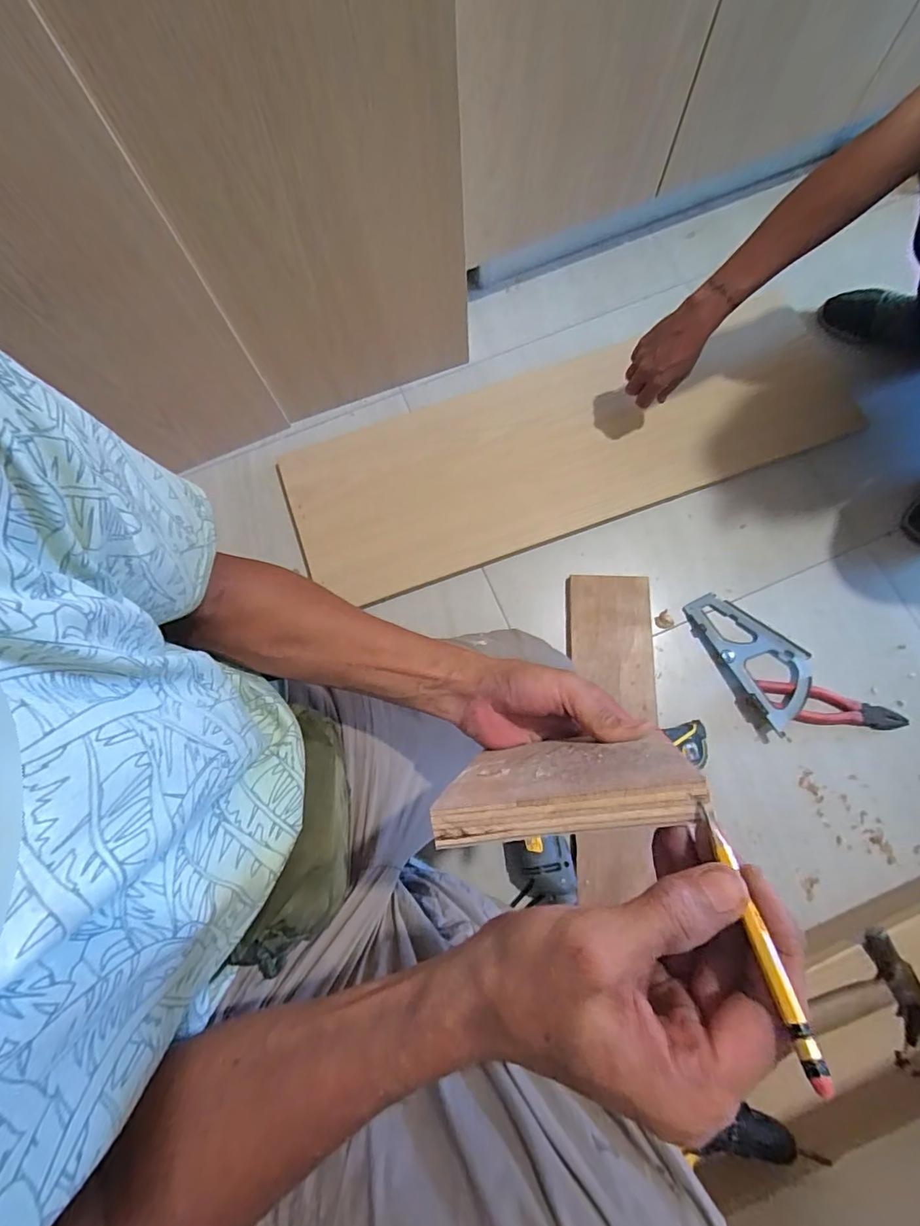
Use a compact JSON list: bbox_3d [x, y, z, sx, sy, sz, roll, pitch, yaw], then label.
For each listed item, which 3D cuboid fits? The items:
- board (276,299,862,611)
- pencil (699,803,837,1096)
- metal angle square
[{"bbox_3d":[0.201,-0.287,0.858,0.993,0.024,0.314,-19,78,-3],"label":"board"},{"bbox_3d":[0.119,0.127,0.199,0.007,0.007,0.098,-5,44,0],"label":"pencil"},{"bbox_3d":[0.468,0.054,0.765,0.121,0.032,0.218,-29,78,-6],"label":"metal angle square"}]

